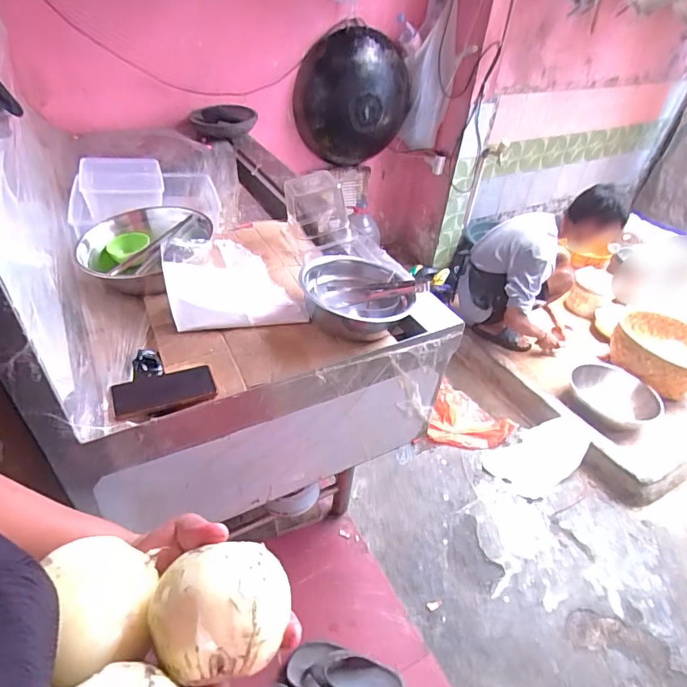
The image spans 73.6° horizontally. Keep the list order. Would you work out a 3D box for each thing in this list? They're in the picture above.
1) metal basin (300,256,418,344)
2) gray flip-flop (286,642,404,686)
[{"bbox_3d":[0.028,-0.100,0.989,0.228,0.071,0.223,3,41,-3],"label":"metal basin"},{"bbox_3d":[0.009,0.779,1.073,0.273,0.061,0.108,10,41,5],"label":"gray flip-flop"}]

